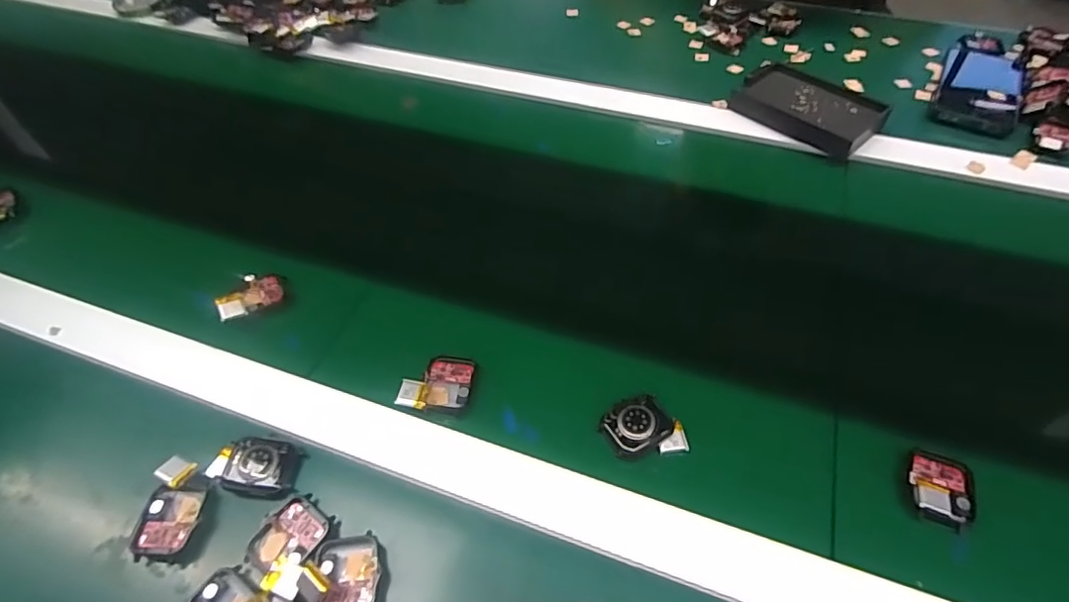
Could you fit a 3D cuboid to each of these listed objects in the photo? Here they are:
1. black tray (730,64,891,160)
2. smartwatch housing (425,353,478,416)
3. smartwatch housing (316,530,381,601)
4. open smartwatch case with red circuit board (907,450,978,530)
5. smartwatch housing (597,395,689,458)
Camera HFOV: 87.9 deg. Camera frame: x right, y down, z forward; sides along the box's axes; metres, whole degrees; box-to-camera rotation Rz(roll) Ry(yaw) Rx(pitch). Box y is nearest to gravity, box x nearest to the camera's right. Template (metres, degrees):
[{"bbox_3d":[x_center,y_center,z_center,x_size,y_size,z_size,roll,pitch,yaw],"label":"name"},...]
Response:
[{"bbox_3d":[0.290,-0.208,0.593,0.094,0.020,0.143,-38,60,-24],"label":"black tray"},{"bbox_3d":[-0.061,0.060,0.398,0.034,0.007,0.044,9,58,2],"label":"smartwatch housing"},{"bbox_3d":[-0.107,0.160,0.319,0.034,0.009,0.047,-7,52,-3],"label":"smartwatch housing"},{"bbox_3d":[0.255,0.116,0.348,0.037,0.006,0.045,18,55,16],"label":"open smartwatch case with red circuit board"},{"bbox_3d":[0.074,0.084,0.374,0.055,0.008,0.040,-5,61,-6],"label":"smartwatch housing"}]

